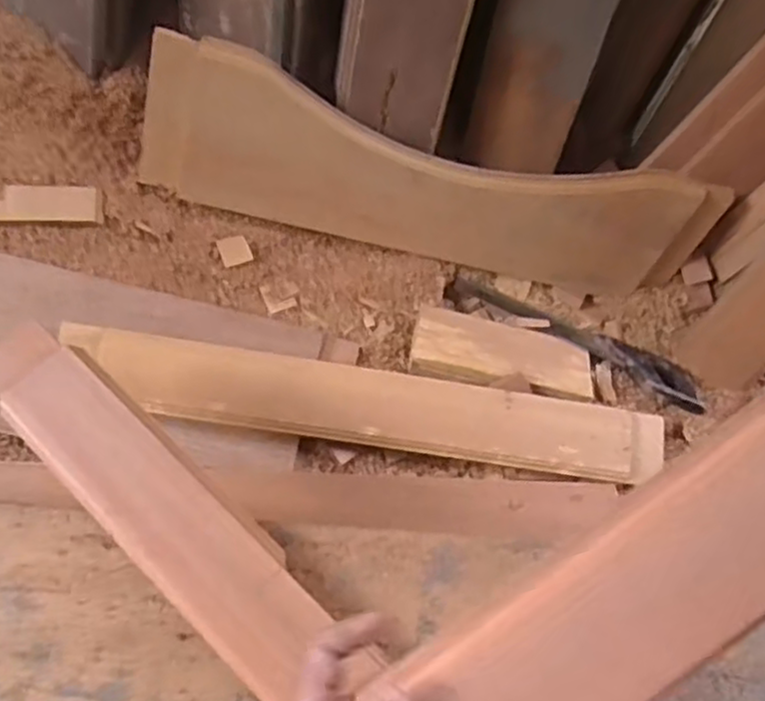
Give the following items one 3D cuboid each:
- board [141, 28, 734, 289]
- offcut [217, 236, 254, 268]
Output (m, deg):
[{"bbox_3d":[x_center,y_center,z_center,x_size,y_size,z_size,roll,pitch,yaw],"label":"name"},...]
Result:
[{"bbox_3d":[0.075,-0.197,0.919,0.715,0.208,0.037,11,45,-14],"label":"board"},{"bbox_3d":[-0.186,-0.126,0.937,0.038,0.004,0.037,-21,88,-16],"label":"offcut"}]

